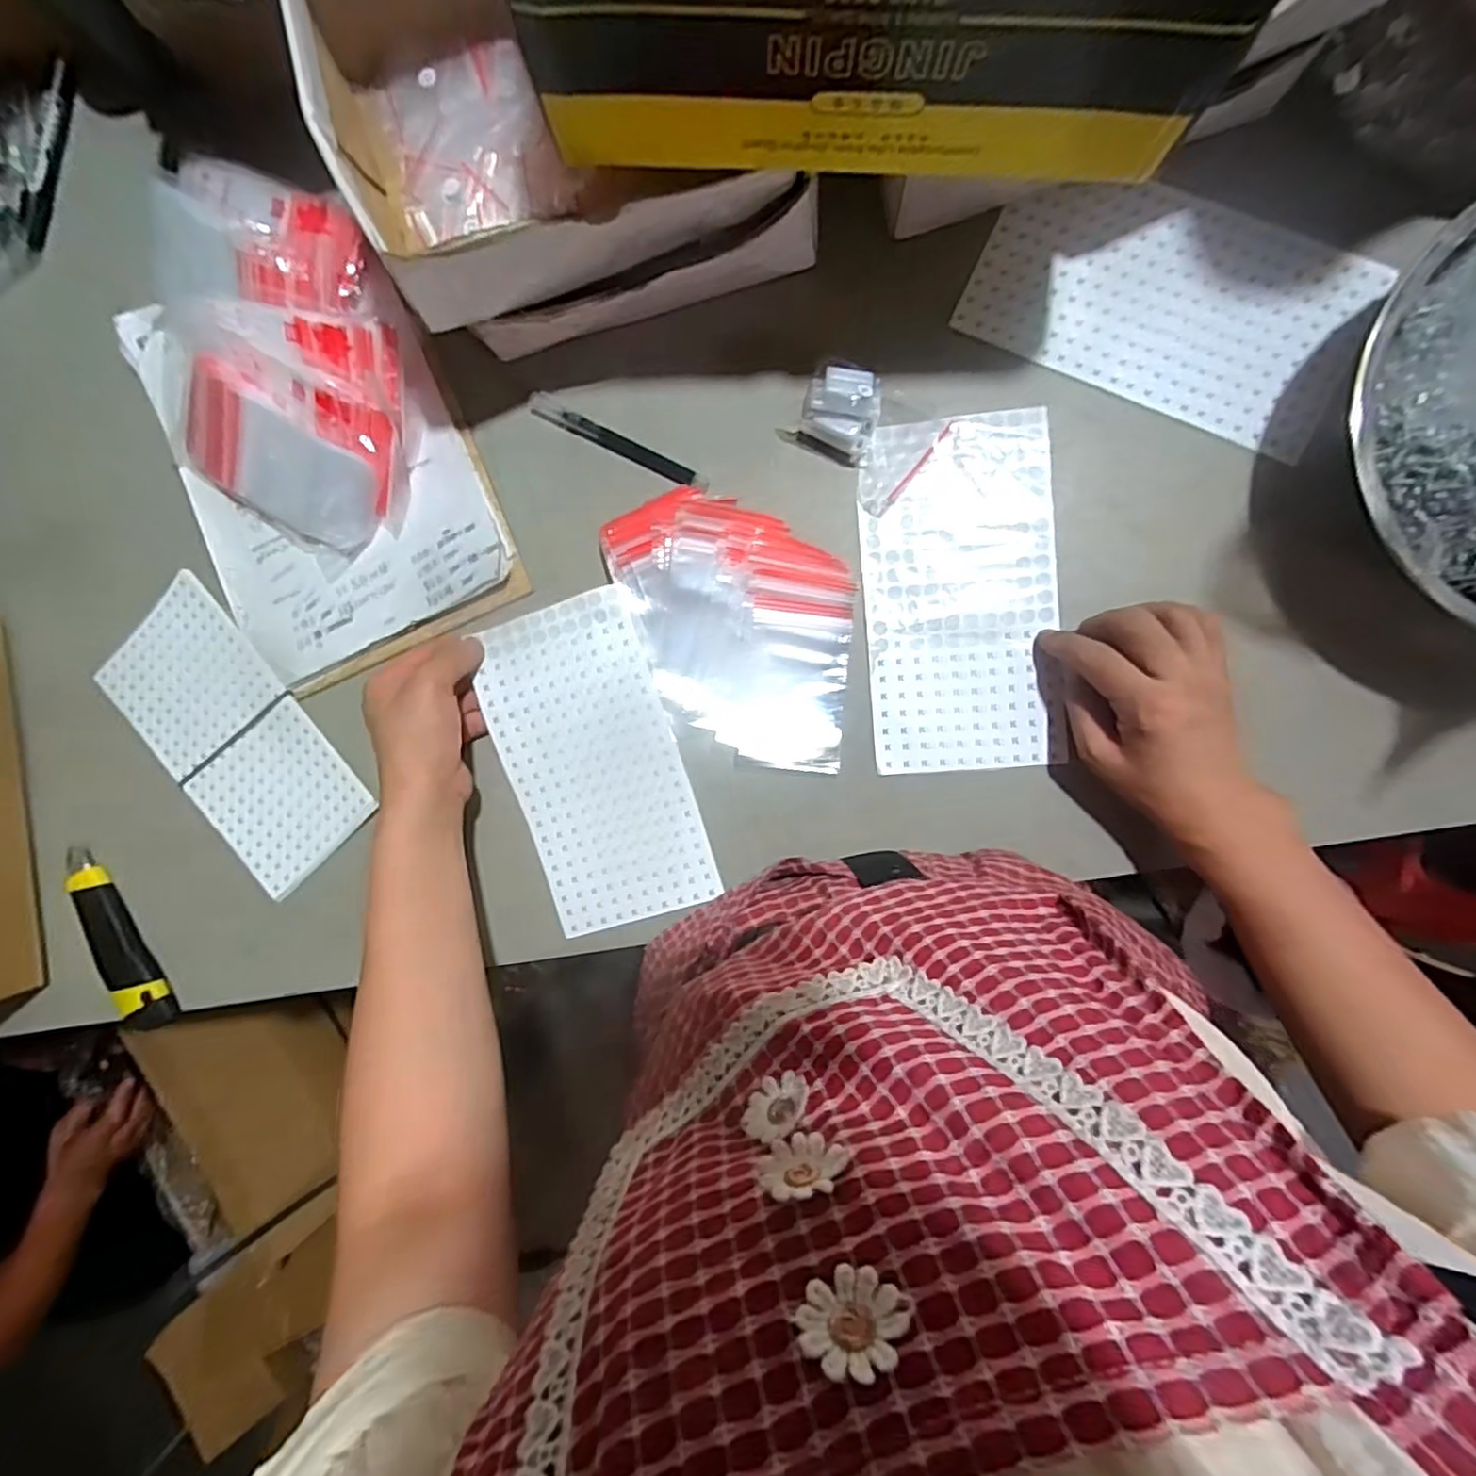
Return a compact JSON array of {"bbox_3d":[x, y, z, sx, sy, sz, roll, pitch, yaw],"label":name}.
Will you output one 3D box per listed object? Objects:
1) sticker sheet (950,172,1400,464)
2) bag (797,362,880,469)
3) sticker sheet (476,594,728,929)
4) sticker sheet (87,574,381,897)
[{"bbox_3d":[0.280,-0.287,0.429,0.240,0.009,0.140,22,95,4],"label":"sticker sheet"},{"bbox_3d":[0.068,-0.215,0.433,0.050,0.033,0.054,15,94,4],"label":"bag"},{"bbox_3d":[-0.100,0.022,0.474,0.121,0.009,0.228,-17,98,7],"label":"sticker sheet"},{"bbox_3d":[-0.390,0.001,0.513,0.123,0.007,0.228,-40,90,8],"label":"sticker sheet"}]

